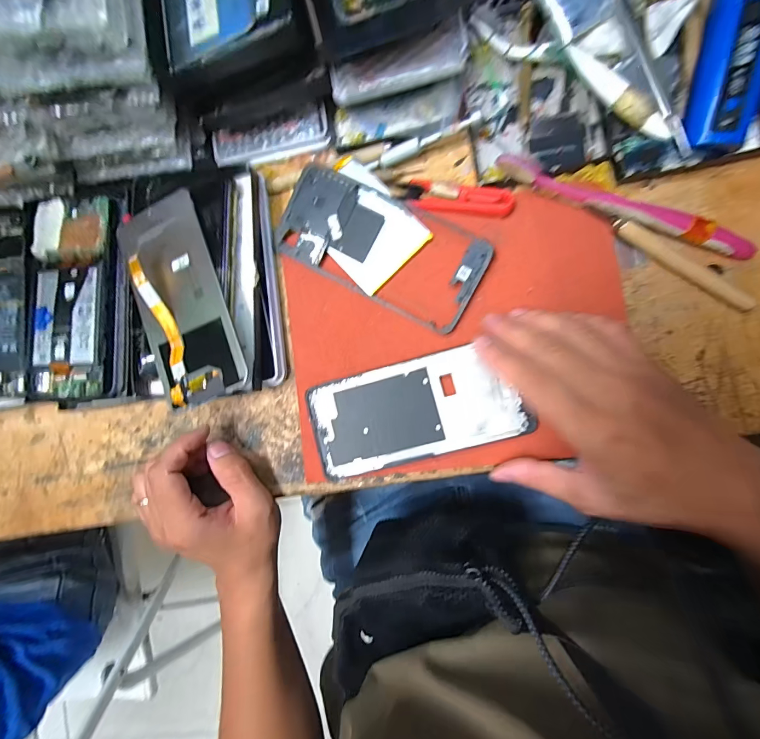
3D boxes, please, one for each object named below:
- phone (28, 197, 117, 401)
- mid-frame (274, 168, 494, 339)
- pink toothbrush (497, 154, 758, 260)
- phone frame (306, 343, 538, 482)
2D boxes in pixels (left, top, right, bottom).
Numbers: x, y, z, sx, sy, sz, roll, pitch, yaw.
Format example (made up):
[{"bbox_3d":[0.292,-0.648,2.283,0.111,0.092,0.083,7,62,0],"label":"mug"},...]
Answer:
[{"bbox_3d":[-0.249,-0.057,0.290,0.072,0.012,0.159,1,88,8],"label":"phone"},{"bbox_3d":[-0.001,-0.095,0.284,0.165,0.012,0.077,27,93,6],"label":"mid-frame"},{"bbox_3d":[0.174,-0.117,0.260,0.183,0.017,0.020,22,93,6],"label":"pink toothbrush"},{"bbox_3d":[0.026,0.031,0.279,0.157,0.006,0.077,-11,89,6],"label":"phone frame"}]

